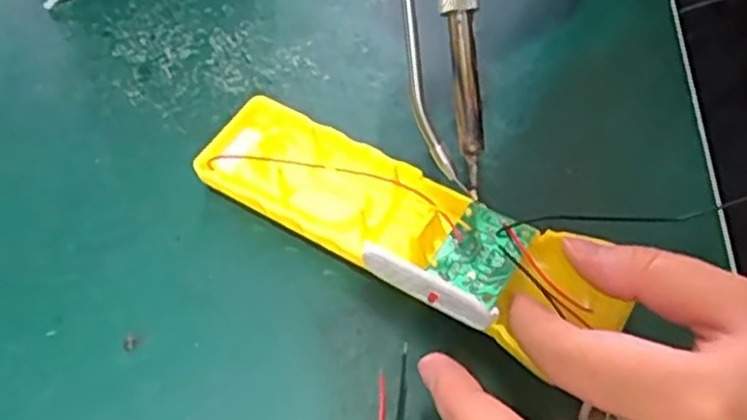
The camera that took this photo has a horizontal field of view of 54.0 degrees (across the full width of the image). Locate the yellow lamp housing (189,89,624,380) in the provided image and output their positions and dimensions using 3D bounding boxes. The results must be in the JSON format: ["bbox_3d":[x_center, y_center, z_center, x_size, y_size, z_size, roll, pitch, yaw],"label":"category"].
[{"bbox_3d":[0.009,0.006,0.267,0.159,0.022,0.045,26,62,23],"label":"yellow lamp housing"}]

